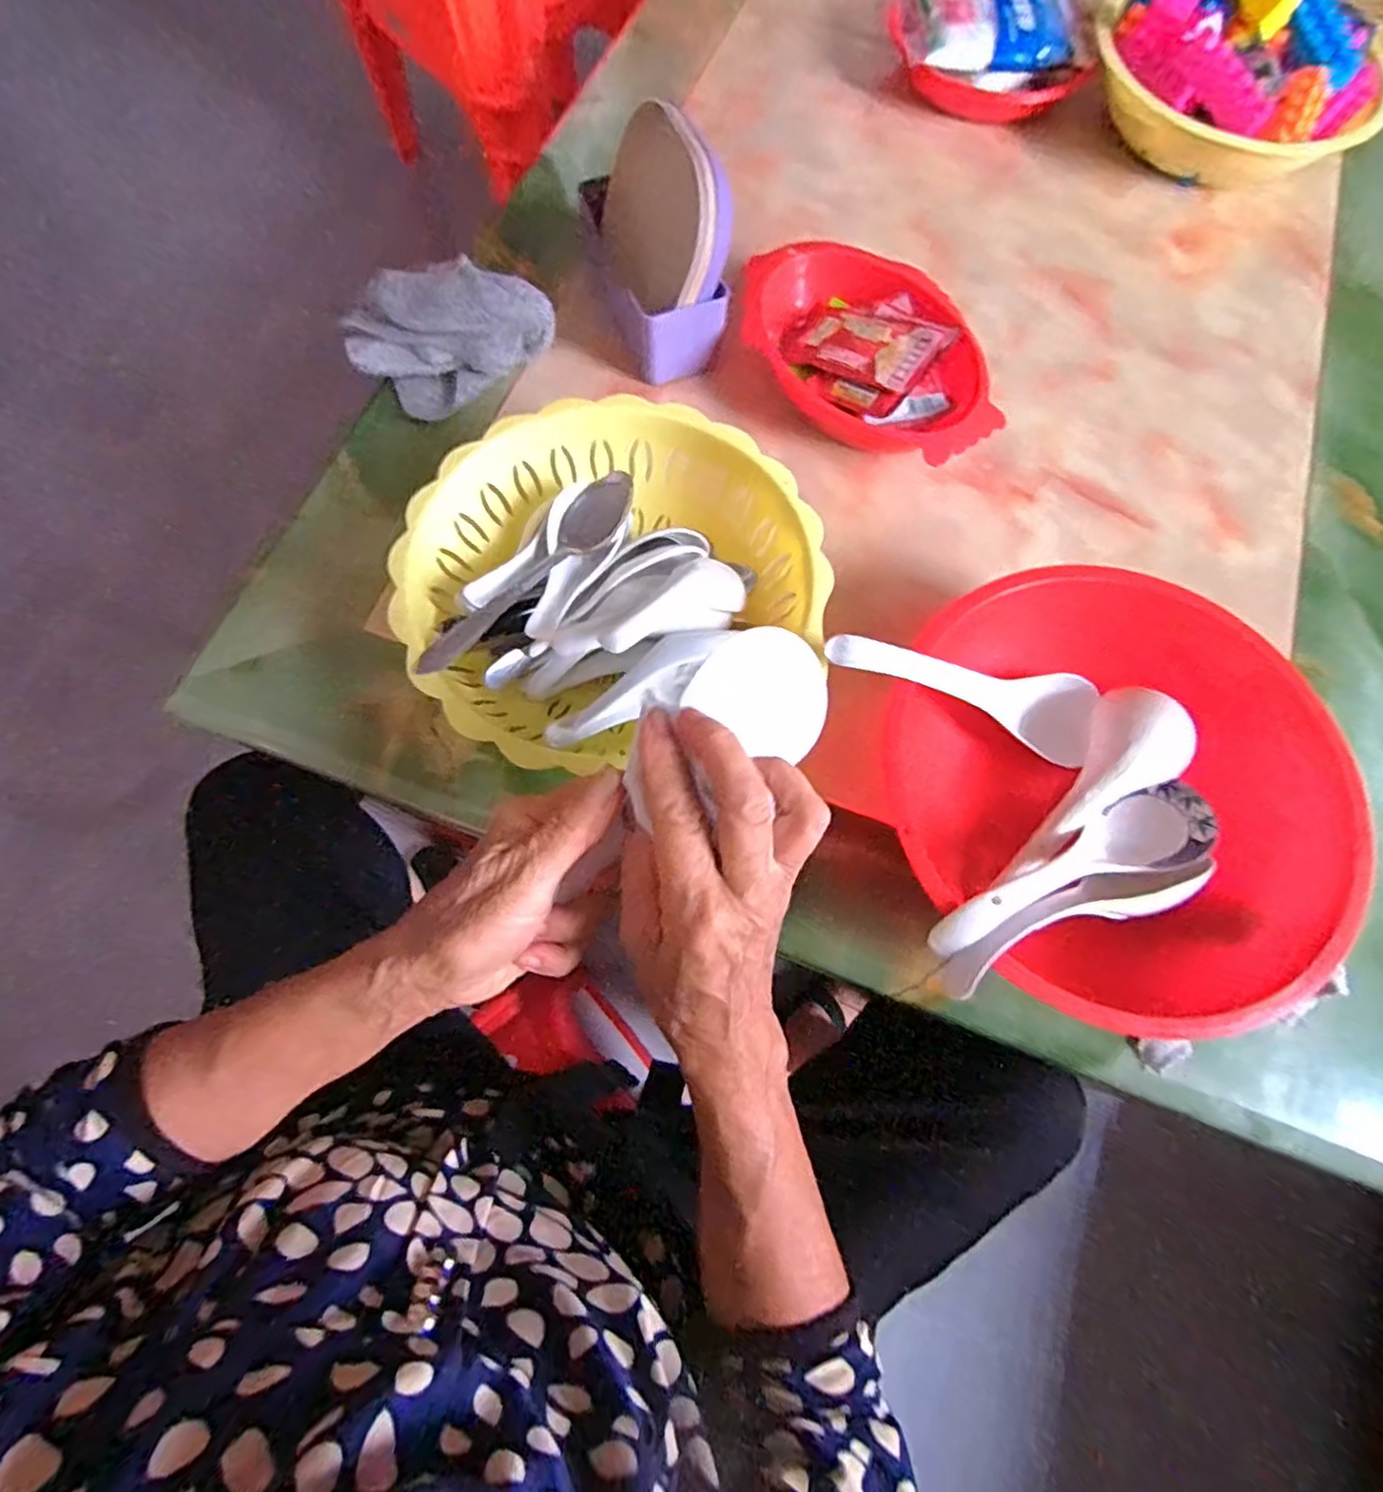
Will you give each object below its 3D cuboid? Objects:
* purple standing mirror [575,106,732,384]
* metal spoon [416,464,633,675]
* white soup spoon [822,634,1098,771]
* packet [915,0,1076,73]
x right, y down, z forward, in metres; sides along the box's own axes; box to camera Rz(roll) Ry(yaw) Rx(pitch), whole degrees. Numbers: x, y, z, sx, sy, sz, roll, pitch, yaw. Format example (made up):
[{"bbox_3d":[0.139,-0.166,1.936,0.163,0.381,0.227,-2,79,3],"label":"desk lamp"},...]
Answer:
[{"bbox_3d":[-0.029,-0.366,0.493,0.077,0.129,0.147,-21,74,-8],"label":"purple standing mirror"},{"bbox_3d":[-0.097,-0.106,0.407,0.035,0.023,0.172,39,75,10],"label":"metal spoon"},{"bbox_3d":[0.164,-0.033,0.396,0.190,0.034,0.048,15,69,-26],"label":"white soup spoon"},{"bbox_3d":[0.271,-0.657,0.616,0.137,0.023,0.105,-4,72,-3],"label":"packet"}]

